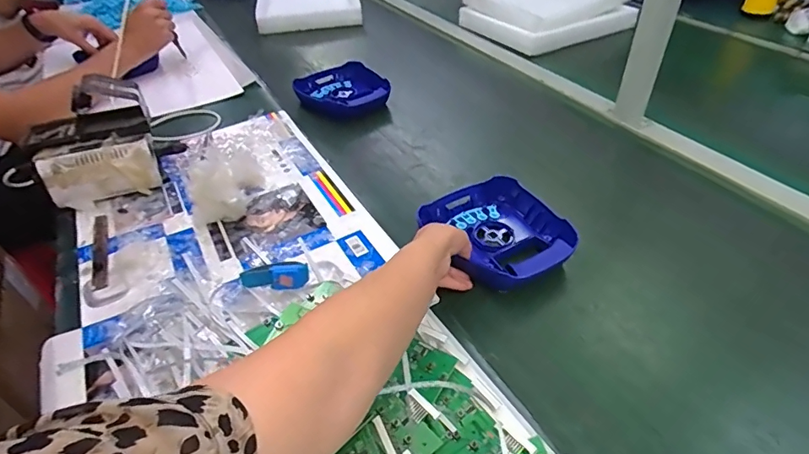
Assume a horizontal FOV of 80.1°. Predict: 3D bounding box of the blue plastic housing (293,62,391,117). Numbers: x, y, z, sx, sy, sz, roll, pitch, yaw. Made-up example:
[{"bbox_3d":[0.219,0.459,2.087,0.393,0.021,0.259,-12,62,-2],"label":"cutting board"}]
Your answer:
[{"bbox_3d":[-0.117,-0.275,0.976,0.164,0.050,0.193,-33,50,-30],"label":"blue plastic housing"}]

